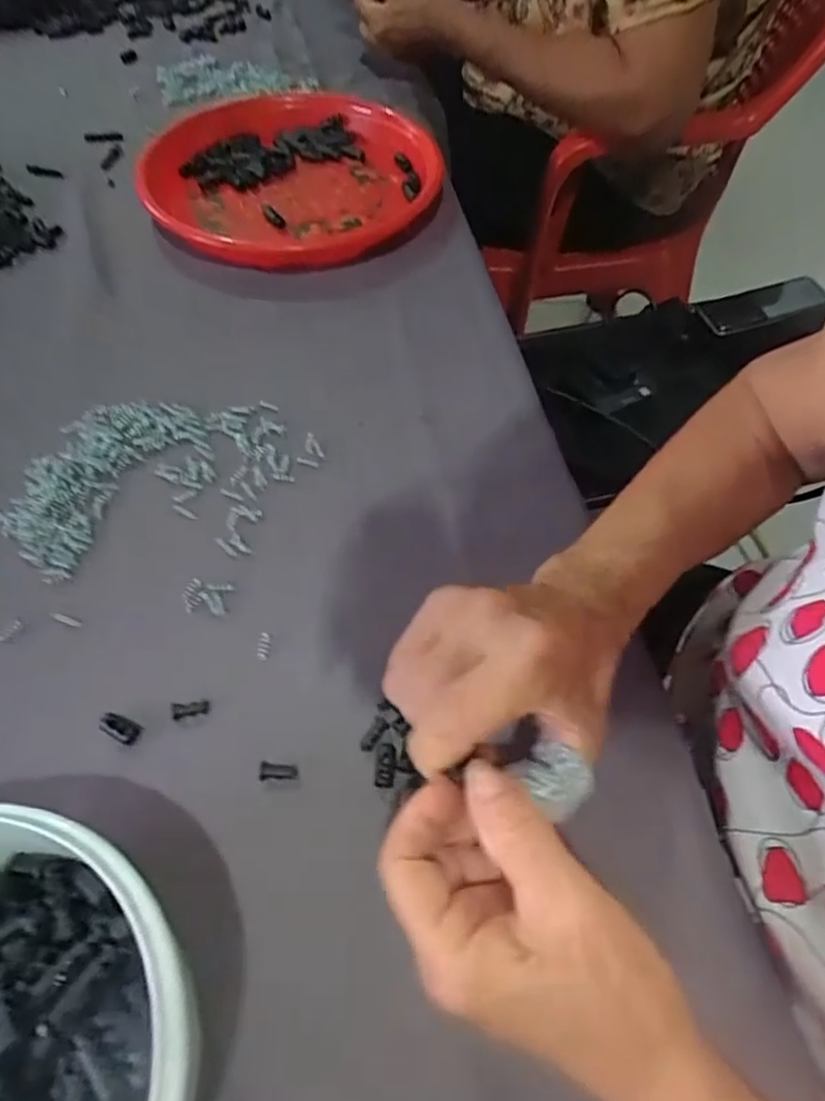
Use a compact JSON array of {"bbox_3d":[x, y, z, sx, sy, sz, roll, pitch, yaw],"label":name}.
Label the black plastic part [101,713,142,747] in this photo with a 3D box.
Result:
[{"bbox_3d":[-0.141,0.085,0.318,0.020,0.005,0.011,22,57,13],"label":"black plastic part"}]

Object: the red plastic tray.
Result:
[{"bbox_3d":[-0.106,-0.326,0.577,0.246,0.045,0.226,-20,58,-16],"label":"red plastic tray"}]

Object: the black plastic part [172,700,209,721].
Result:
[{"bbox_3d":[-0.109,0.077,0.324,0.017,0.004,0.008,-7,56,-7],"label":"black plastic part"}]

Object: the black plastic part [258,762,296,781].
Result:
[{"bbox_3d":[-0.062,0.102,0.308,0.017,0.004,0.009,2,55,-1],"label":"black plastic part"}]

